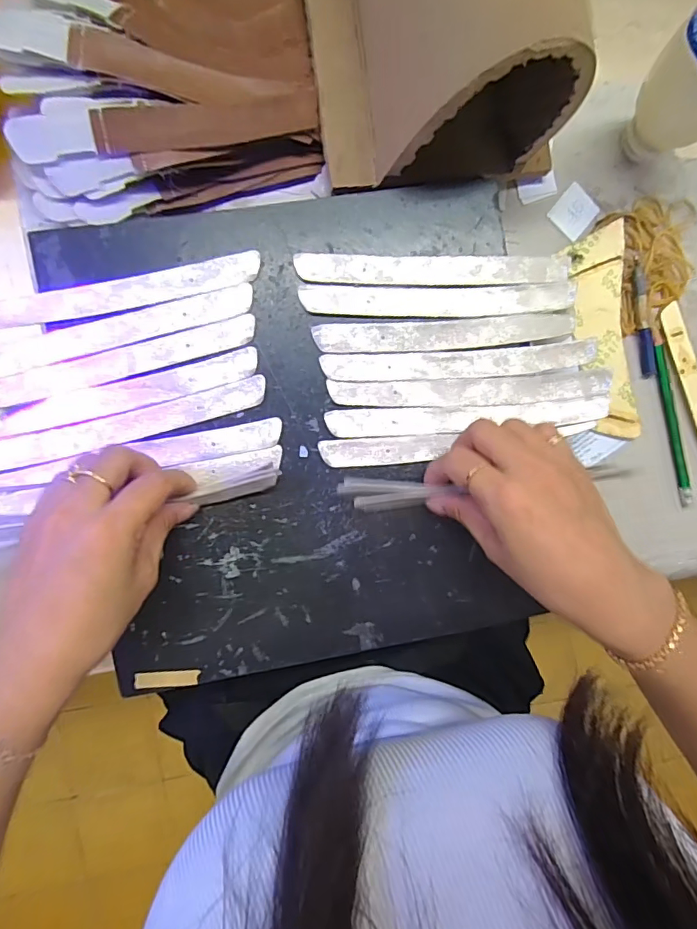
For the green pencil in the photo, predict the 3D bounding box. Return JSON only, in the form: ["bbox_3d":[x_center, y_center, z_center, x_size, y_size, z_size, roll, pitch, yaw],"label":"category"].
[{"bbox_3d":[0.258,-0.034,0.393,0.009,0.004,0.138,-15,95,-5],"label":"green pencil"}]

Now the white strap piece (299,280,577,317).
[{"bbox_3d":[0.064,-0.110,0.329,0.187,0.004,0.023,-3,94,-5],"label":"white strap piece"}]

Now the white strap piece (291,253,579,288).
[{"bbox_3d":[0.061,-0.129,0.327,0.187,0.007,0.022,-2,93,-5],"label":"white strap piece"}]

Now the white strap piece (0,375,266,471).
[{"bbox_3d":[-0.146,-0.023,0.315,0.189,0.006,0.021,-15,97,-6],"label":"white strap piece"}]

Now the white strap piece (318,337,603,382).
[{"bbox_3d":[0.078,-0.069,0.333,0.187,0.004,0.021,-5,94,-5],"label":"white strap piece"}]

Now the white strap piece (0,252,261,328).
[{"bbox_3d":[-0.149,-0.107,0.309,0.186,0.004,0.022,-12,94,-5],"label":"white strap piece"}]

